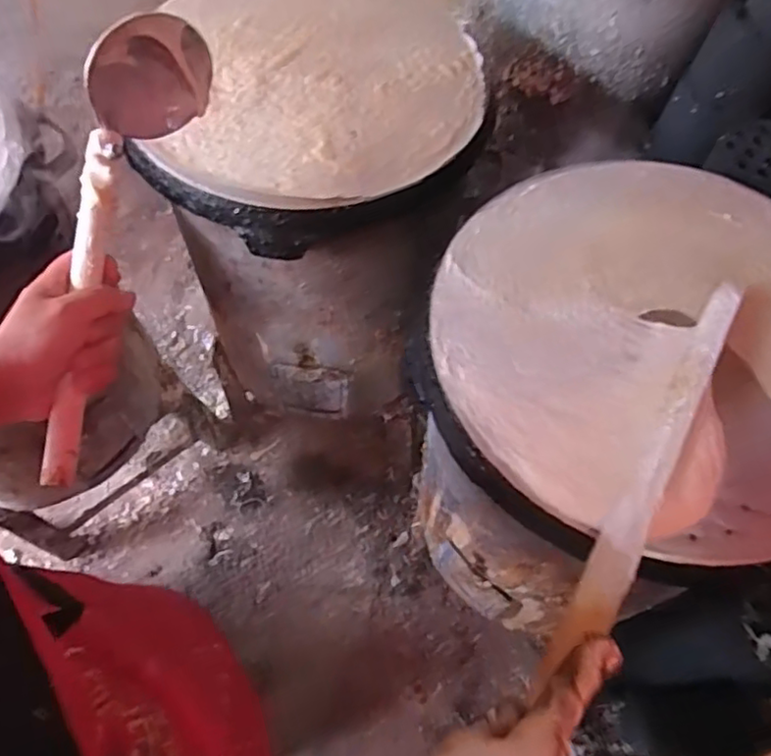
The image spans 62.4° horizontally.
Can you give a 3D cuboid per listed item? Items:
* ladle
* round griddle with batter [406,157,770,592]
[{"bbox_3d":[-0.194,-0.099,0.452,0.066,0.090,0.342,5,75,3],"label":"ladle"},{"bbox_3d":[0.235,-0.040,0.528,0.378,0.048,0.392,1,62,-1],"label":"round griddle with batter"}]

